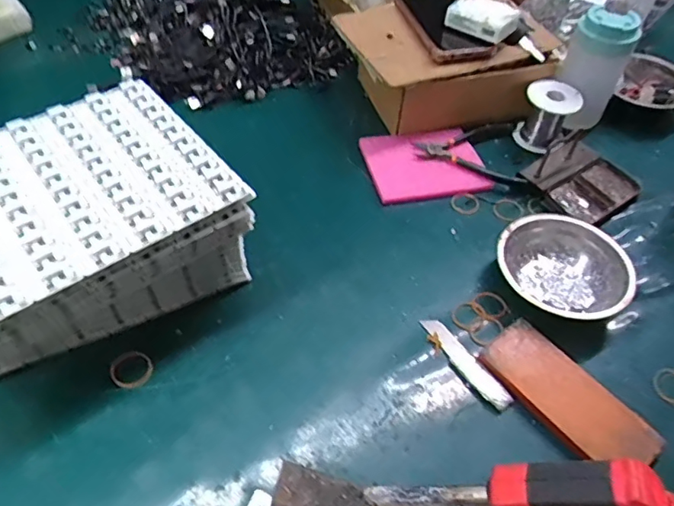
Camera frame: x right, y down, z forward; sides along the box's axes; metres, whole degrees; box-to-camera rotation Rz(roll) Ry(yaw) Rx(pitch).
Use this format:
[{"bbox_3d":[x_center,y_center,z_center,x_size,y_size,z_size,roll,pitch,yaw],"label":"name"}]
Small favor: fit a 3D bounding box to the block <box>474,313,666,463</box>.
[{"bbox_3d":[0.200,0.126,0.468,0.068,0.021,0.150,-29,60,-26],"label":"block"}]

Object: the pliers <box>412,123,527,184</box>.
[{"bbox_3d":[0.178,-0.144,0.696,0.138,0.013,0.116,17,52,9],"label":"pliers"}]

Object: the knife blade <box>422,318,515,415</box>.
[{"bbox_3d":[0.119,0.100,0.494,0.021,0.006,0.108,-30,55,-14],"label":"knife blade"}]

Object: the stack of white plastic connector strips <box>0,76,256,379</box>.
[{"bbox_3d":[-0.232,-0.016,0.478,0.243,0.130,0.196,-30,59,-26],"label":"stack of white plastic connector strips"}]

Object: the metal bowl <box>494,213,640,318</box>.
[{"bbox_3d":[0.226,0.019,0.544,0.126,0.041,0.127,2,51,-3],"label":"metal bowl"}]

